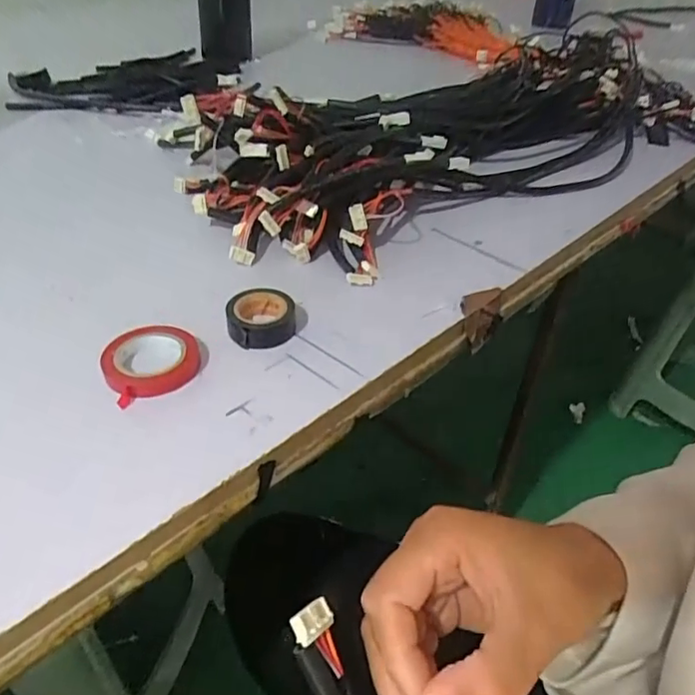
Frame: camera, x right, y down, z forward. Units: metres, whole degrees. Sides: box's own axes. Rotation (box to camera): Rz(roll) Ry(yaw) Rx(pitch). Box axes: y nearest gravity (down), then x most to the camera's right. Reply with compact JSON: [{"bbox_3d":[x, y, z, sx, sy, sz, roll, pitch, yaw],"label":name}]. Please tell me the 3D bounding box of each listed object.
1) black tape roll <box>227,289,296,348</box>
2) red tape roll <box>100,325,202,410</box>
[{"bbox_3d":[-0.061,-0.022,0.404,0.047,0.019,0.047,-11,42,-16],"label":"black tape roll"},{"bbox_3d":[-0.127,0.007,0.374,0.061,0.013,0.056,2,40,-2],"label":"red tape roll"}]

